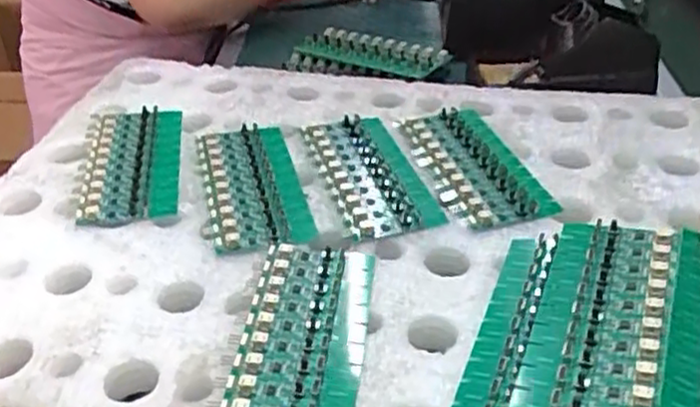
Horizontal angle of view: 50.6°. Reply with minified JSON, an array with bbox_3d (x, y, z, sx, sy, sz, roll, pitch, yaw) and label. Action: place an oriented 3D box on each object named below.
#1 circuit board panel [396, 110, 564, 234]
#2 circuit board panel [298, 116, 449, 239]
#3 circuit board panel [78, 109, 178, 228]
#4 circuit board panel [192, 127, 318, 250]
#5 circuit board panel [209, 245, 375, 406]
[{"bbox_3d":[0.084,-0.030,0.508,0.069,0.008,0.139,-12,36,-10],"label":"circuit board panel"},{"bbox_3d":[0.012,-0.023,0.498,0.062,0.010,0.134,-11,37,-12],"label":"circuit board panel"},{"bbox_3d":[-0.152,-0.030,0.517,0.064,0.010,0.137,-8,36,-8],"label":"circuit board panel"},{"bbox_3d":[-0.065,-0.015,0.489,0.060,0.008,0.137,-10,37,-10],"label":"circuit board panel"},{"bbox_3d":[-0.026,0.068,0.377,0.067,0.007,0.135,3,36,7],"label":"circuit board panel"}]

